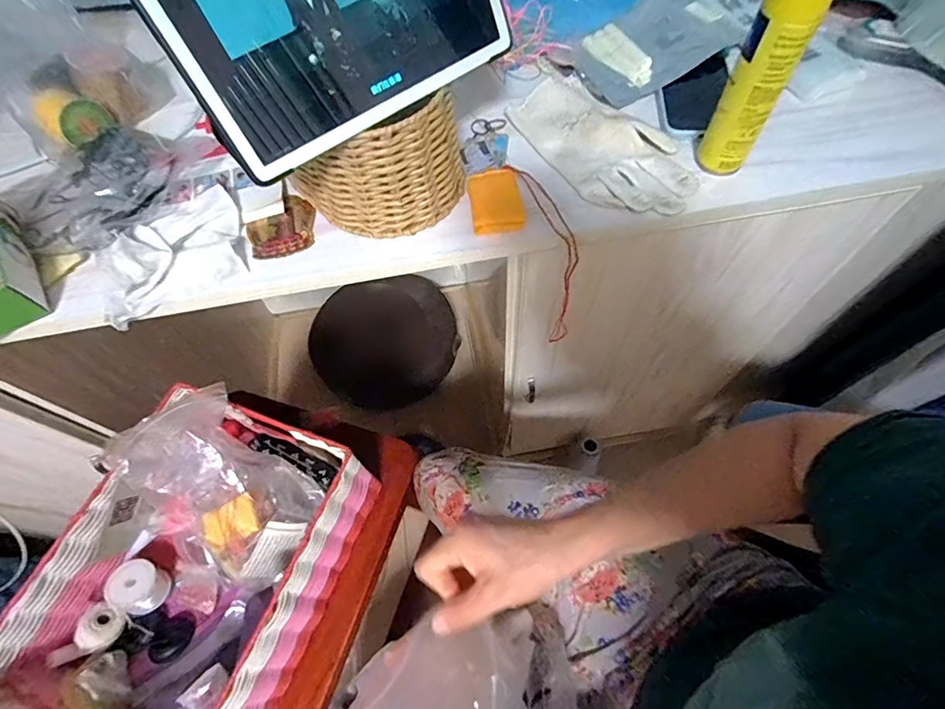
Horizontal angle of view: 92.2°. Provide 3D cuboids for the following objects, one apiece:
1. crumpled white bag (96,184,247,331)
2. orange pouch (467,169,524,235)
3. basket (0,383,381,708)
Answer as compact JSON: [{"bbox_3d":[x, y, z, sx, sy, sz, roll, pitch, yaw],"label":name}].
[{"bbox_3d":[-0.278,-0.097,0.420,0.128,0.028,0.095,-25,62,-11],"label":"crumpled white bag"},{"bbox_3d":[0.022,-0.147,0.431,0.048,0.016,0.066,-9,61,-2],"label":"orange pouch"},{"bbox_3d":[-0.312,0.241,0.515,0.264,0.137,0.341,16,63,12],"label":"basket"}]

